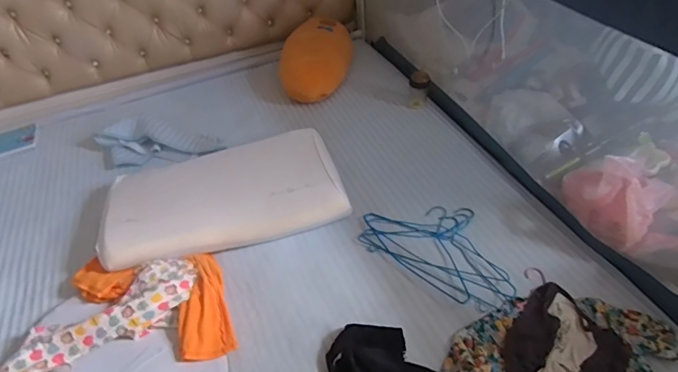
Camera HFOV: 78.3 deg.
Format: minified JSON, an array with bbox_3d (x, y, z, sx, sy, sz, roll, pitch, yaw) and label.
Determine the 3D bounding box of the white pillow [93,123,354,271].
[{"bbox_3d":[-0.339,0.020,1.258,0.670,0.107,0.372,-17,44,-11],"label":"white pillow"}]

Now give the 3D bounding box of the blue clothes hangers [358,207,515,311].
[{"bbox_3d":[0.276,0.153,1.141,0.424,0.015,0.281,22,50,26],"label":"blue clothes hangers"}]

